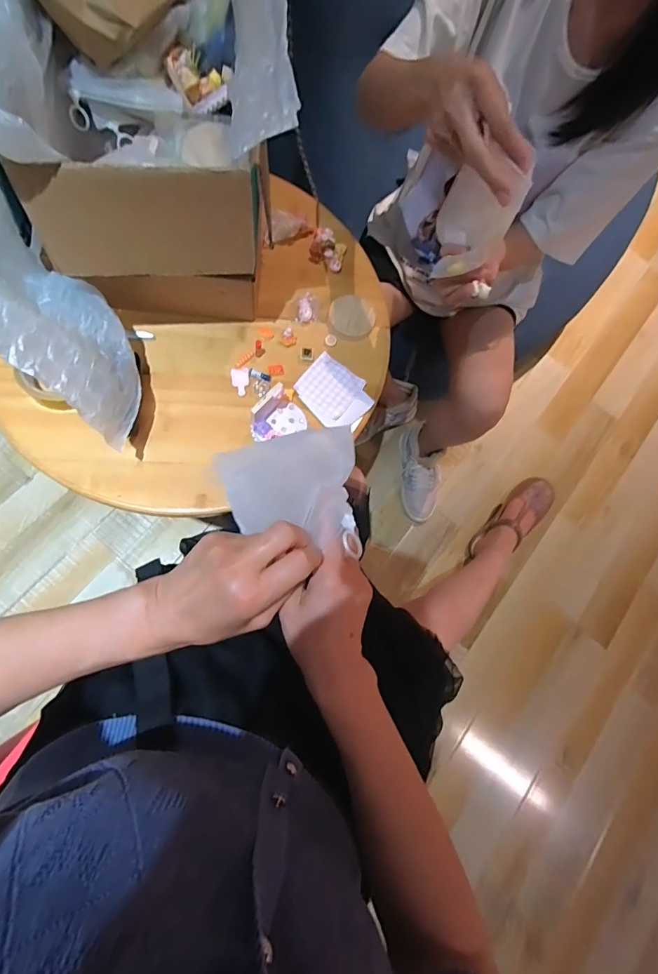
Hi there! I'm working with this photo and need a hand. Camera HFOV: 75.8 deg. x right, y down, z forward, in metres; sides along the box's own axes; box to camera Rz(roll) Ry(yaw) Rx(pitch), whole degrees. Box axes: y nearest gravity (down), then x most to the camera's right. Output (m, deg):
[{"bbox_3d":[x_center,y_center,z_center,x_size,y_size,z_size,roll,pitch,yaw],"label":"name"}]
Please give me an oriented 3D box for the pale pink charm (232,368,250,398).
[{"bbox_3d":[-0.122,-0.146,0.586,0.024,0.004,0.040,-5,88,-15],"label":"pale pink charm"}]

